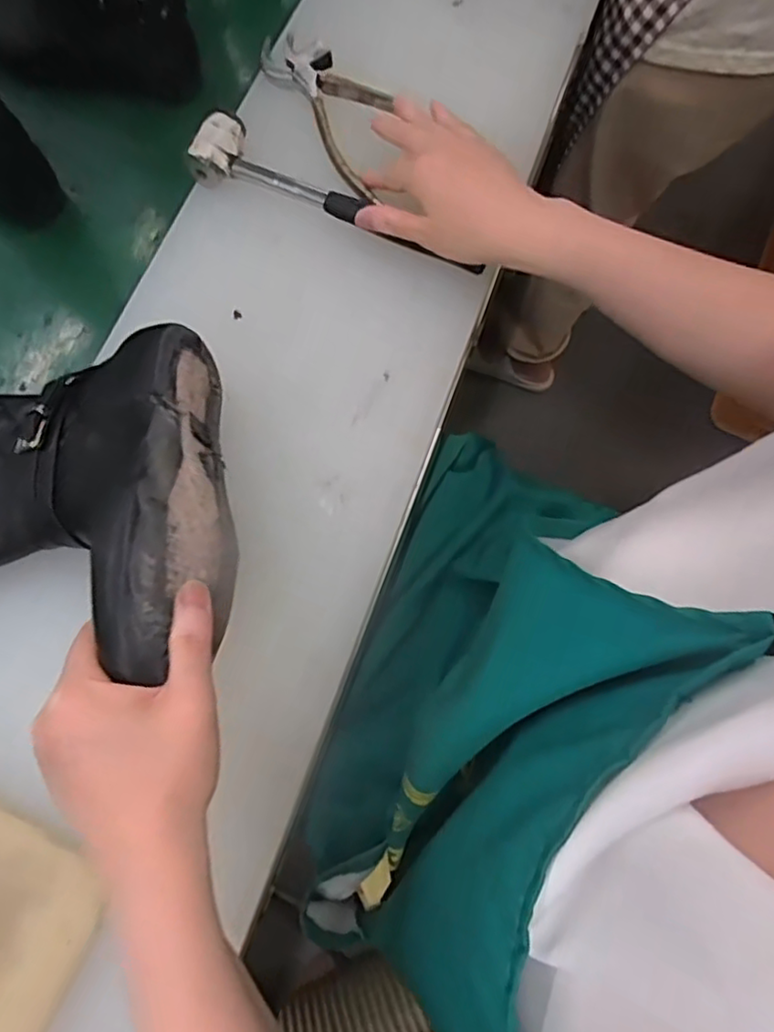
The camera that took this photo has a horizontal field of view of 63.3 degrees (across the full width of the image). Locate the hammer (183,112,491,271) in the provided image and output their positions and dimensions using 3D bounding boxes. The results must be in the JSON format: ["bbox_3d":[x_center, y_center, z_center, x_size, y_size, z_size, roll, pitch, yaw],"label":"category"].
[{"bbox_3d":[-0.039,-0.242,0.478,0.226,0.022,0.050,23,73,1],"label":"hammer"}]

